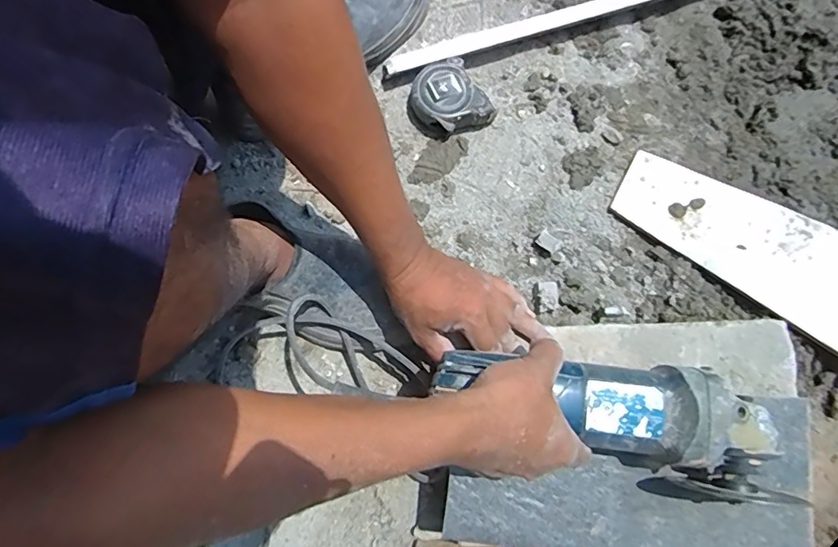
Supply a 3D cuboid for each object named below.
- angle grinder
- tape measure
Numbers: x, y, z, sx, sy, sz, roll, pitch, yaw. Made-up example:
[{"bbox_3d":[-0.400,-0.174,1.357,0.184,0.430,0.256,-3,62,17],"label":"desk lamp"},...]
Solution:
[{"bbox_3d":[0.140,0.101,0.409,0.252,0.079,0.089,21,79,-2],"label":"angle grinder"},{"bbox_3d":[0.030,-0.186,0.576,0.075,0.047,0.075,-28,79,-5],"label":"tape measure"}]

